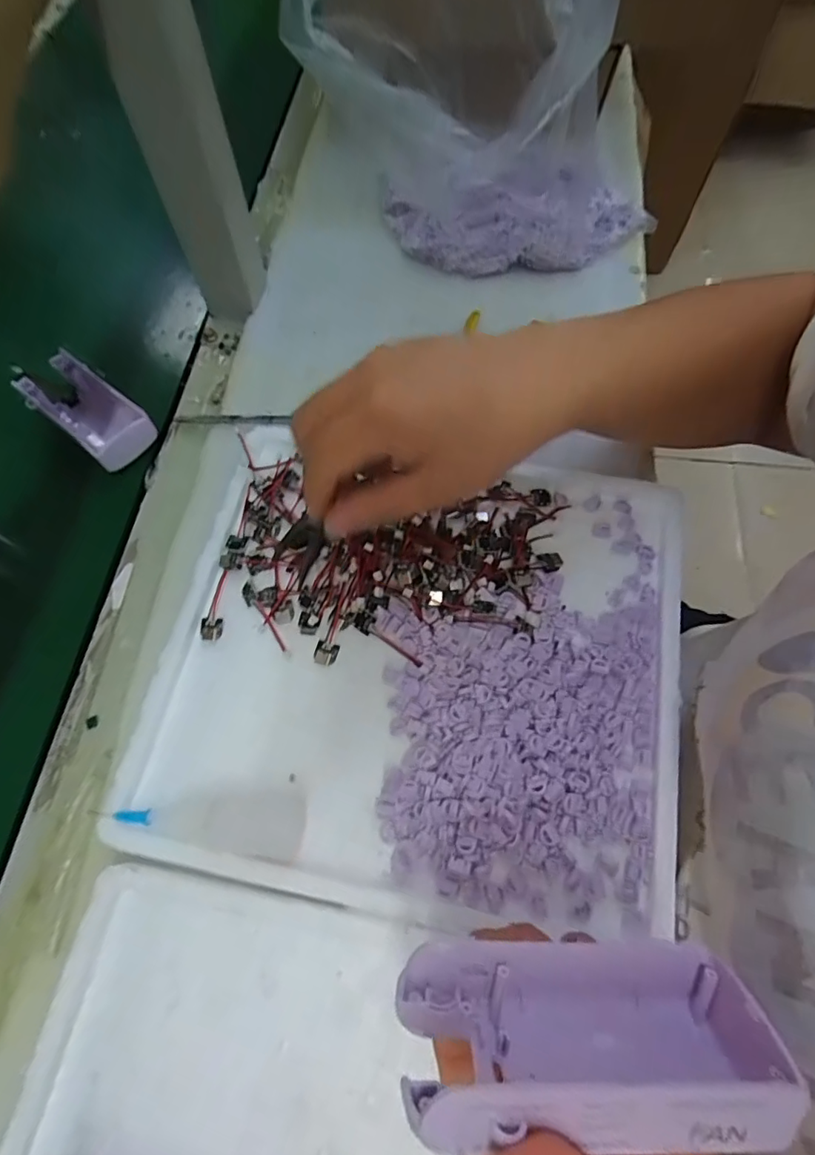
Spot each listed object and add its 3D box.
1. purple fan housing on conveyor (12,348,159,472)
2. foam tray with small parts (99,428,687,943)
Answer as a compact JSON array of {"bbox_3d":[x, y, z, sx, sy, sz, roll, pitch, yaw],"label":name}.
[{"bbox_3d":[-0.229,-0.122,0.386,0.110,0.019,0.049,34,72,14],"label":"purple fan housing on conveyor"},{"bbox_3d":[0.007,0.043,0.305,0.267,0.033,0.243,9,68,5],"label":"foam tray with small parts"}]

